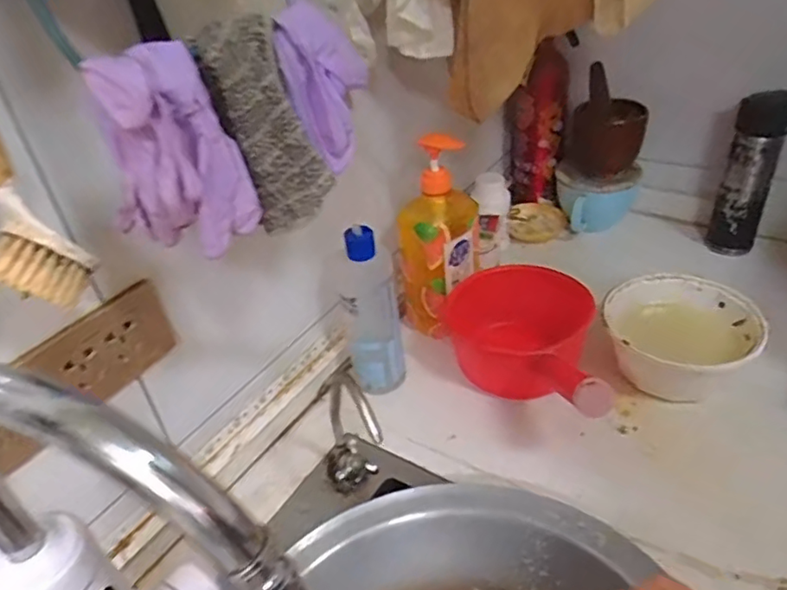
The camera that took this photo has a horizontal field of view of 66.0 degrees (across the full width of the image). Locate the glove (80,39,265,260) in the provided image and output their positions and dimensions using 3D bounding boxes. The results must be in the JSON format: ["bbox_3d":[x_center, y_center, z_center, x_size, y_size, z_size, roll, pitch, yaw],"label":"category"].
[{"bbox_3d":[-0.125,-0.083,0.353,0.055,0.113,0.056,9,40,21],"label":"glove"}]

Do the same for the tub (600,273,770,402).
[{"bbox_3d":[0.332,0.051,0.707,0.157,0.078,0.156,-5,37,3],"label":"tub"}]

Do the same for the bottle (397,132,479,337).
[{"bbox_3d":[0.052,-0.062,0.743,0.096,0.271,0.055,-2,37,6],"label":"bottle"}]

